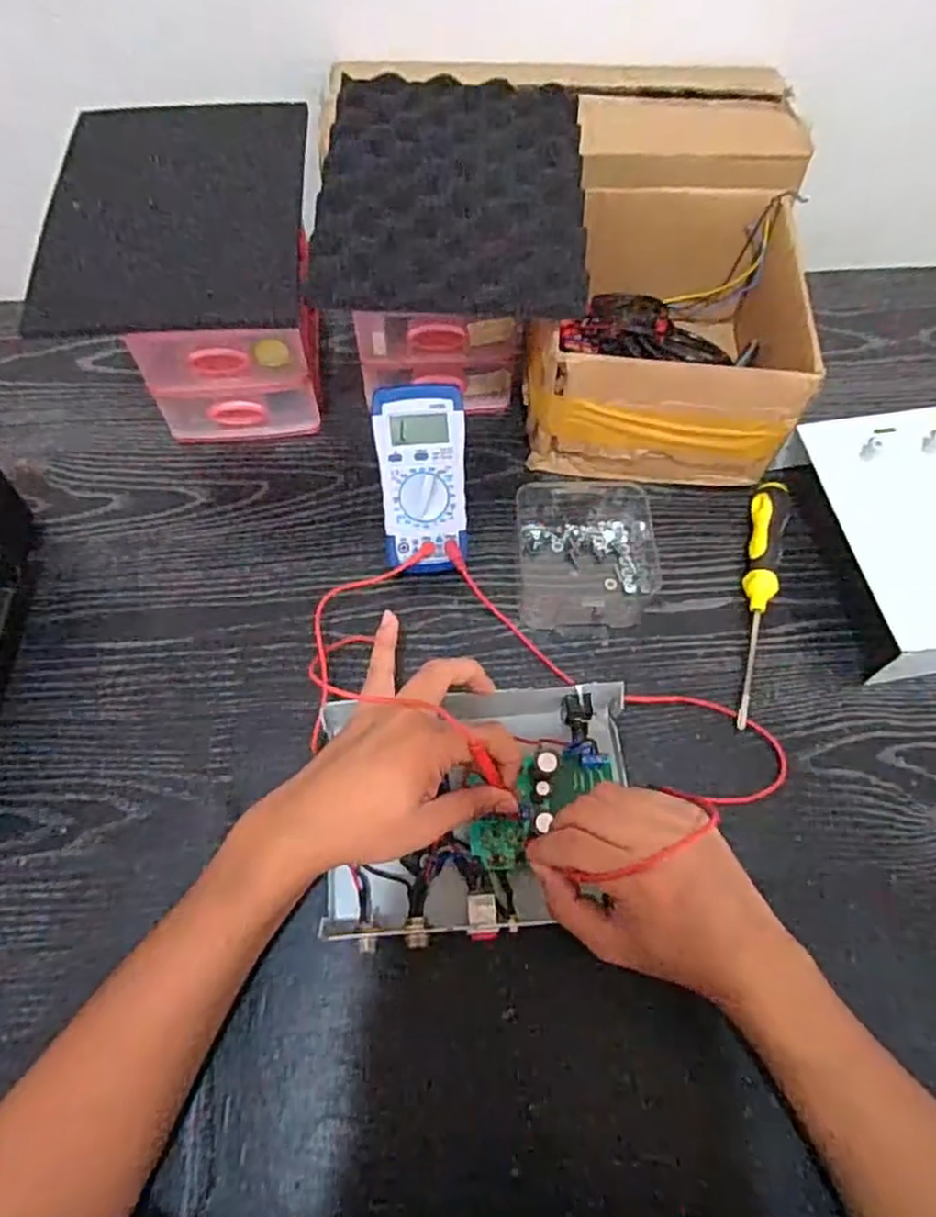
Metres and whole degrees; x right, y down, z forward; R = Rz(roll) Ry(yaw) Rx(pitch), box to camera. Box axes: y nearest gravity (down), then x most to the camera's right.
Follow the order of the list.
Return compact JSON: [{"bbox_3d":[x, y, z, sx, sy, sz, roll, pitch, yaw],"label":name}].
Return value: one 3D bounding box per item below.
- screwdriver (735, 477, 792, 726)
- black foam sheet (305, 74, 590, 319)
[{"bbox_3d":[0.226,-0.009,0.554,0.031,0.022,0.206,18,66,7],"label":"screwdriver"},{"bbox_3d":[-0.010,-0.317,0.529,0.192,0.027,0.237,2,65,0],"label":"black foam sheet"}]

